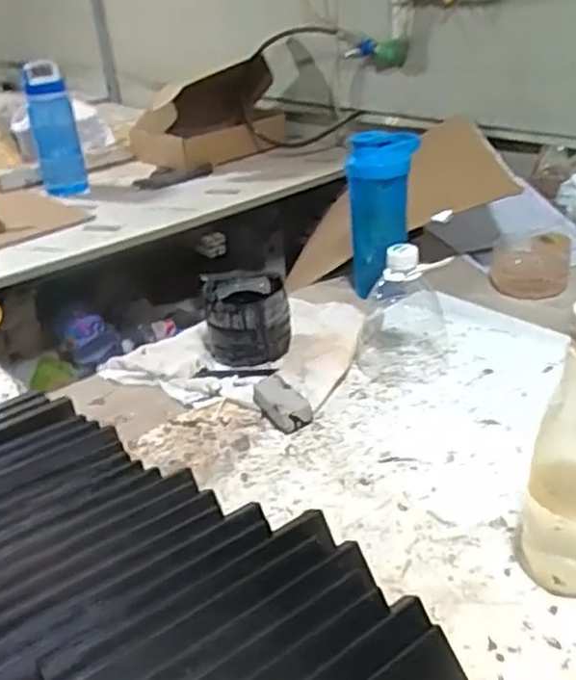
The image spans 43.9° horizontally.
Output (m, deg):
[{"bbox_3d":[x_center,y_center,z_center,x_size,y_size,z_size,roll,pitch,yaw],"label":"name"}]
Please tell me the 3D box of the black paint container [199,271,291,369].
[{"bbox_3d":[-0.051,-0.030,0.872,0.104,0.092,0.097,-7,29,-4],"label":"black paint container"}]

